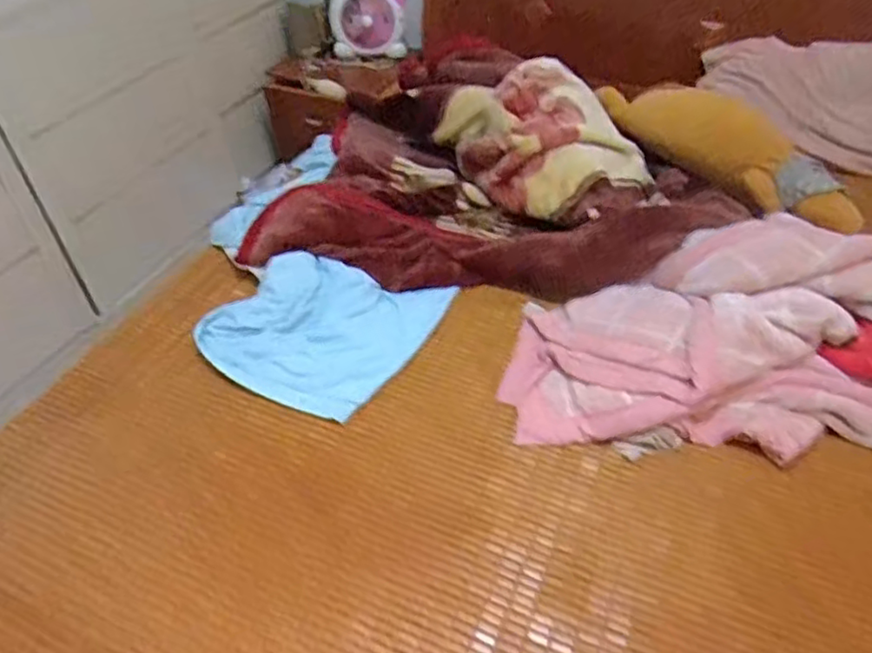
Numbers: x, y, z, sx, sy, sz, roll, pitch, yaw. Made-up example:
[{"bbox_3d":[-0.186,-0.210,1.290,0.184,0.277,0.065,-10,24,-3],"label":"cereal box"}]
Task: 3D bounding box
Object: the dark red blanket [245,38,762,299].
[{"bbox_3d":[0.163,-0.399,1.468,0.961,0.218,0.764,10,45,11],"label":"dark red blanket"}]

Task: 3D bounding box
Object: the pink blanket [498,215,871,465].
[{"bbox_3d":[0.580,0.011,1.115,0.853,0.190,0.375,-2,44,0],"label":"pink blanket"}]

